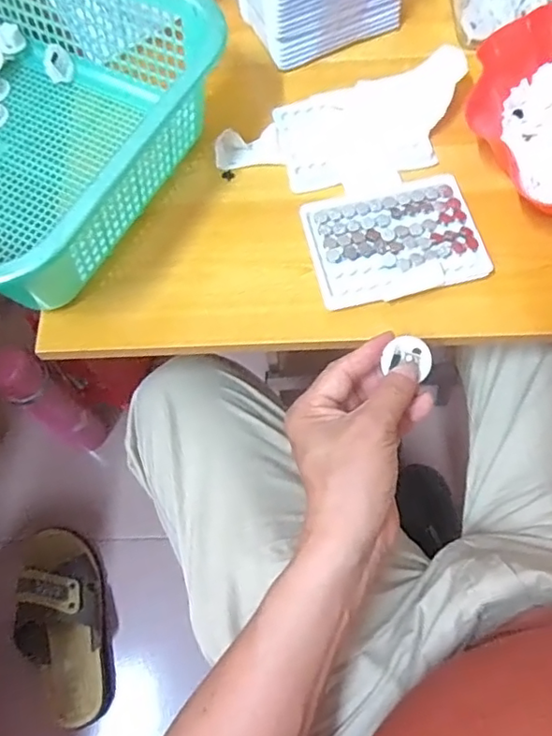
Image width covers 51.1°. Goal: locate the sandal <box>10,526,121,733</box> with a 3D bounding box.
[{"bbox_3d":[-0.298,0.355,0.809,0.127,0.057,0.259,-16,69,-3],"label":"sandal"}]

